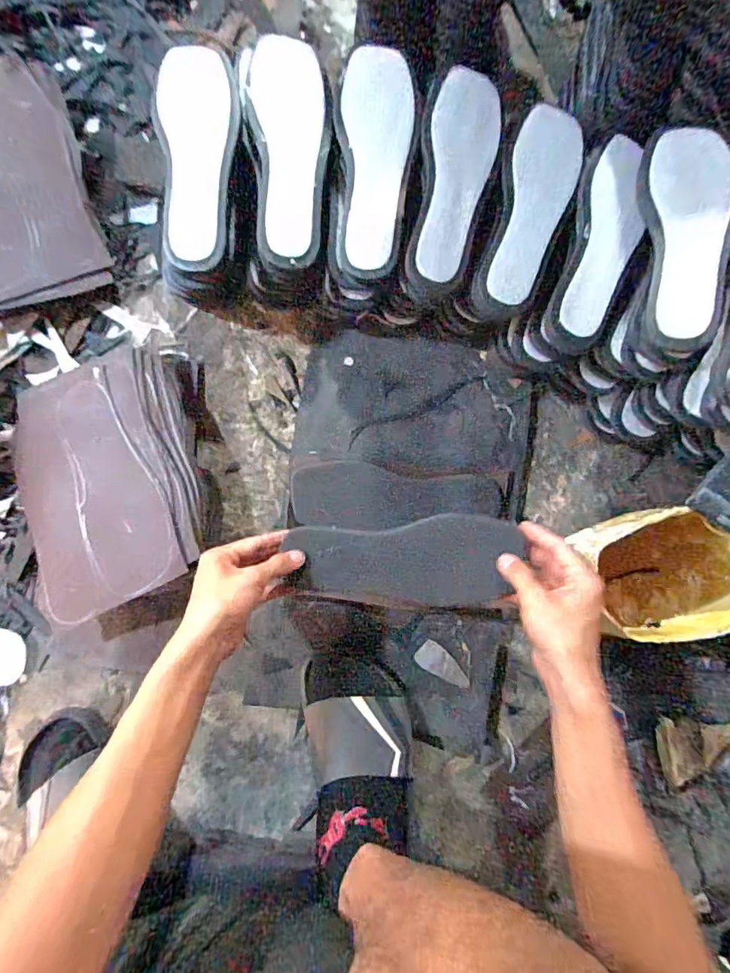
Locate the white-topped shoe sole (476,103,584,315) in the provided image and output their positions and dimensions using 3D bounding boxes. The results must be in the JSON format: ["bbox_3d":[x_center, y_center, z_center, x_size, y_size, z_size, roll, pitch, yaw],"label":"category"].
[{"bbox_3d":[0.176,-0.297,0.485,0.074,0.020,0.234,18,82,-2],"label":"white-topped shoe sole"}]

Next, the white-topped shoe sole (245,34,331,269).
[{"bbox_3d":[-0.079,-0.356,0.484,0.079,0.040,0.228,-5,83,-5],"label":"white-topped shoe sole"}]

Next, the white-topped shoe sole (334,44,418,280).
[{"bbox_3d":[0.009,-0.337,0.479,0.077,0.025,0.217,2,97,-4],"label":"white-topped shoe sole"}]

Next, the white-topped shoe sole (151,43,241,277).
[{"bbox_3d":[-0.173,-0.348,0.472,0.079,0.028,0.232,0,83,-5],"label":"white-topped shoe sole"}]

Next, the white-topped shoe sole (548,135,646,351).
[{"bbox_3d":[0.254,-0.258,0.478,0.068,0.018,0.226,17,82,-2],"label":"white-topped shoe sole"}]

